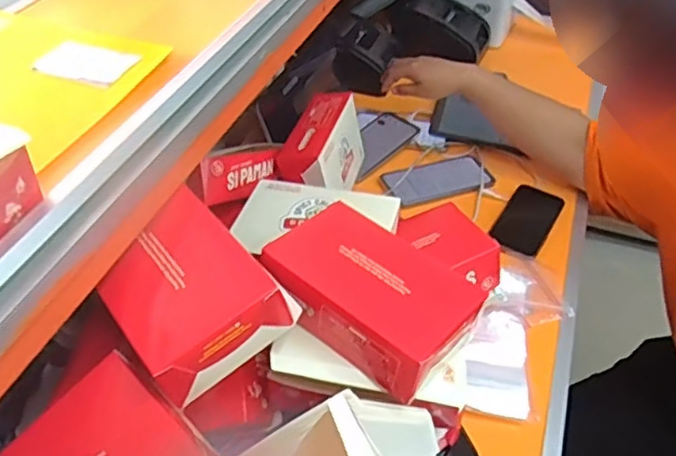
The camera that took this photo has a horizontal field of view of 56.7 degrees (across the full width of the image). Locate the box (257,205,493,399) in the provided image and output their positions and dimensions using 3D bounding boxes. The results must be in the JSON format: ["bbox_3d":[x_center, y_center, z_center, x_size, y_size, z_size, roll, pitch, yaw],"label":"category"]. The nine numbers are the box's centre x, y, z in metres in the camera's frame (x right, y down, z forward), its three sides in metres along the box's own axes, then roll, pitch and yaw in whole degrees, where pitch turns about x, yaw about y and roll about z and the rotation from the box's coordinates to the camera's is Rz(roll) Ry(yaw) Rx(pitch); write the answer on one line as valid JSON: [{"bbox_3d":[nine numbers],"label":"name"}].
[{"bbox_3d":[0.031,0.058,0.577,0.176,0.064,0.113,29,49,28],"label":"box"}]

